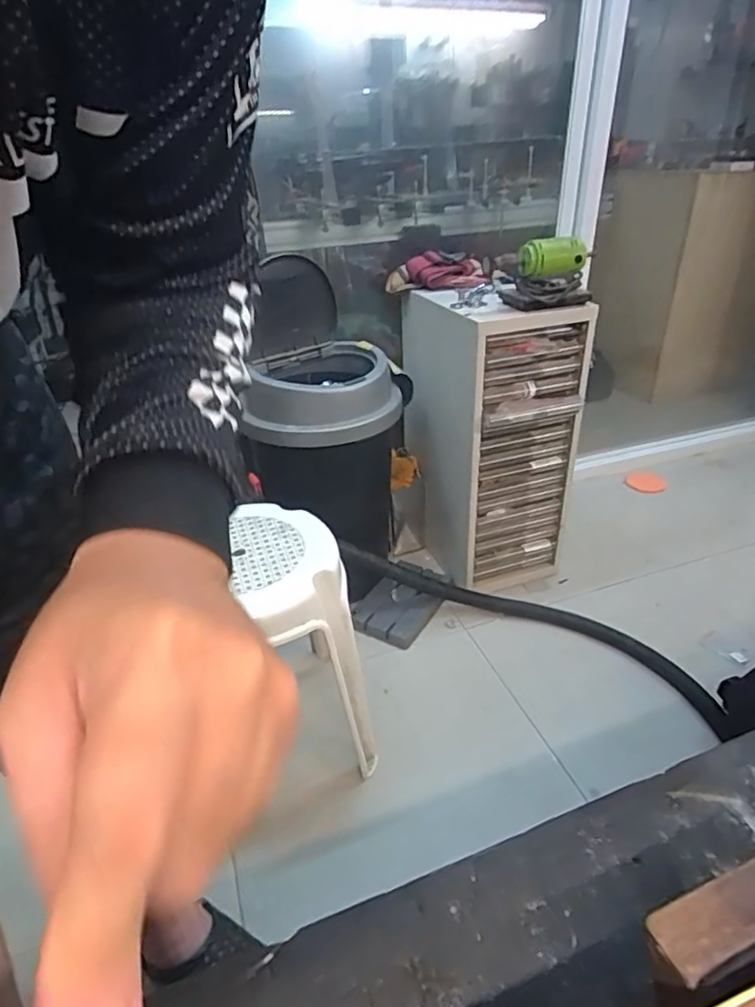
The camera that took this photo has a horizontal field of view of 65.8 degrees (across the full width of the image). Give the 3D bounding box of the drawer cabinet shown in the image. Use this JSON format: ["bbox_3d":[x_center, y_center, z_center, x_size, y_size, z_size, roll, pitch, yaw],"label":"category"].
[{"bbox_3d":[0.267,-0.156,1.483,0.295,0.727,0.367,-15,33,-21],"label":"drawer cabinet"}]

